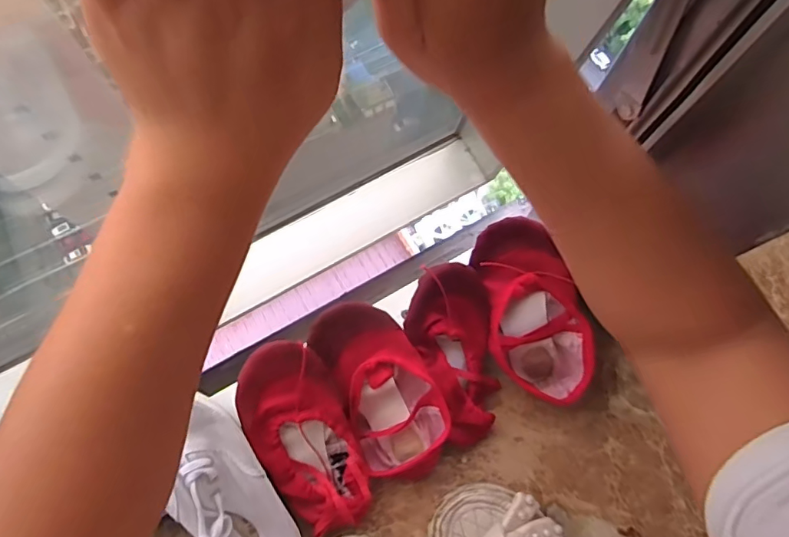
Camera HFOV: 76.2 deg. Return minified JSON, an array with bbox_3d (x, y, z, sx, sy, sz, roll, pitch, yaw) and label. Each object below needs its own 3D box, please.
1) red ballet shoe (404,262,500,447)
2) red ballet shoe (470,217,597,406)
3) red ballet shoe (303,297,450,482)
[{"bbox_3d":[0.055,0.077,0.450,0.074,0.039,0.170,-15,104,-7],"label":"red ballet shoe"},{"bbox_3d":[0.120,0.039,0.448,0.080,0.045,0.172,-28,106,-10],"label":"red ballet shoe"},{"bbox_3d":[-0.010,0.104,0.439,0.079,0.040,0.170,-27,106,-10],"label":"red ballet shoe"}]

